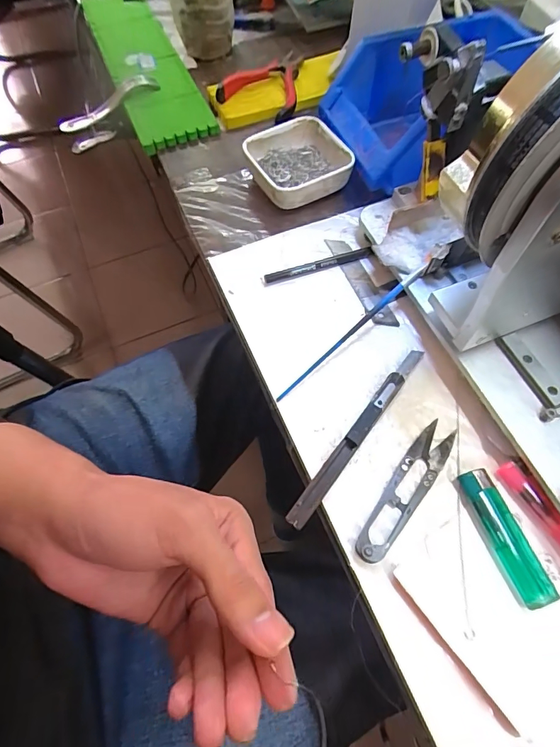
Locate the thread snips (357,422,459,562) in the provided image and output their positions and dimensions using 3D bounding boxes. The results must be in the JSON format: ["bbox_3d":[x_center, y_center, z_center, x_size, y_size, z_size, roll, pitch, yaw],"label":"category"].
[{"bbox_3d":[0.080,0.073,0.264,0.021,0.010,0.102,32,69,17],"label":"thread snips"}]

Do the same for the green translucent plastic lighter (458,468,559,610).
[{"bbox_3d":[0.134,0.096,0.249,0.020,0.010,0.077,-19,64,-7],"label":"green translucent plastic lighter"}]

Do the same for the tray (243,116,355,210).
[{"bbox_3d":[0.015,-0.192,0.387,0.075,0.035,0.087,-26,65,-11],"label":"tray"}]

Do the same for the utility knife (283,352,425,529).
[{"bbox_3d":[0.054,0.038,0.283,0.012,0.010,0.152,33,69,18],"label":"utility knife"}]

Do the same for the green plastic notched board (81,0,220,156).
[{"bbox_3d":[-0.186,-0.420,0.545,0.085,0.024,0.447,-21,58,-7],"label":"green plastic notched board"}]

